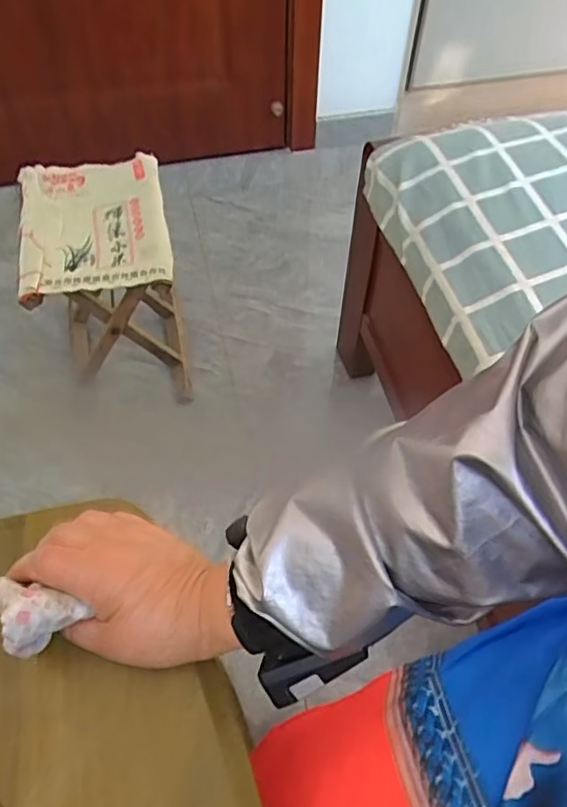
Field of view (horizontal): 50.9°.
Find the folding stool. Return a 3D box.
[{"bbox_3d":[-0.304,-0.199,1.077,0.228,0.347,0.315,-10,59,-8],"label":"folding stool"}]

